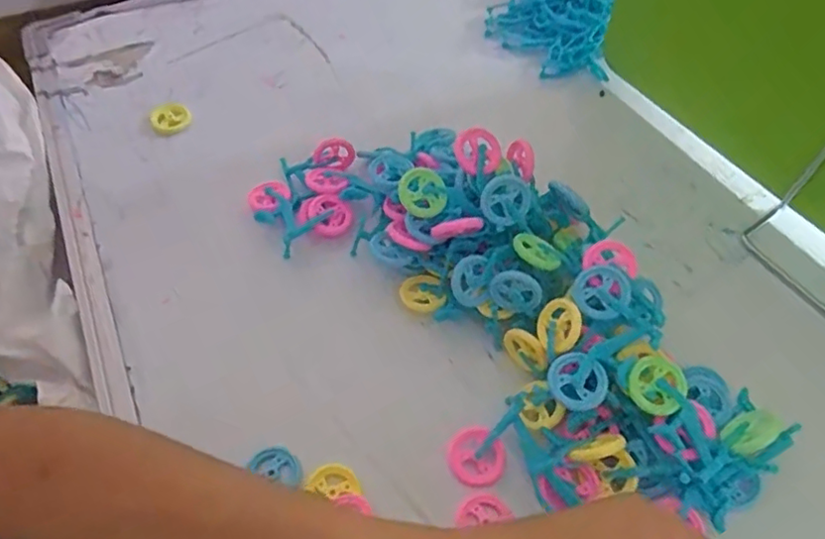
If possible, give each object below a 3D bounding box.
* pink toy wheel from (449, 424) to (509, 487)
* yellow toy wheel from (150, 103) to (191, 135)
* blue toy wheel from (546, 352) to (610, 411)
[{"bbox_3d":[0.034,0.100,0.320,0.029,0.006,0.029,-3,71,9],"label":"pink toy wheel"},{"bbox_3d":[-0.189,-0.118,0.467,0.029,0.011,0.029,0,54,0],"label":"yellow toy wheel"},{"bbox_3d":[0.086,0.058,0.310,0.029,0.004,0.030,-1,75,4],"label":"blue toy wheel"}]

